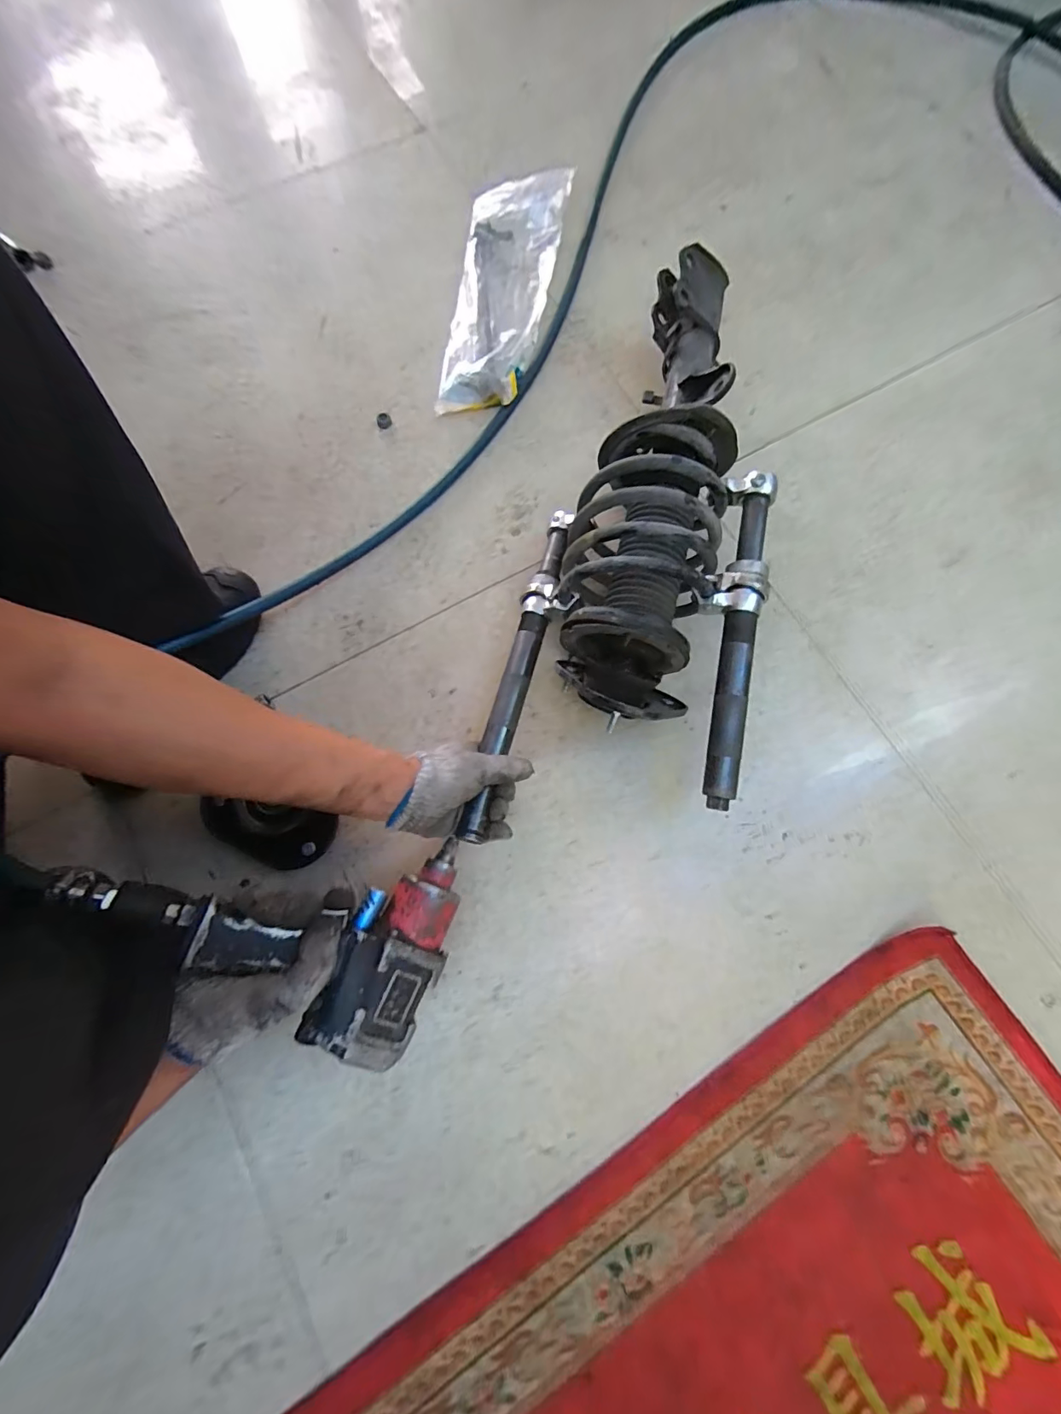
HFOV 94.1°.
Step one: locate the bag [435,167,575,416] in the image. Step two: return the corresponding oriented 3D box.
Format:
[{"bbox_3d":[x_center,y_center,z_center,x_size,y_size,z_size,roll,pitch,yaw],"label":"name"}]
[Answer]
[{"bbox_3d":[-0.037,-0.611,0.721,0.139,0.040,0.424,7,75,1],"label":"bag"}]

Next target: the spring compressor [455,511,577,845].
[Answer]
[{"bbox_3d":[0.000,-0.051,0.538,0.049,0.032,0.397,15,70,3],"label":"spring compressor"}]

